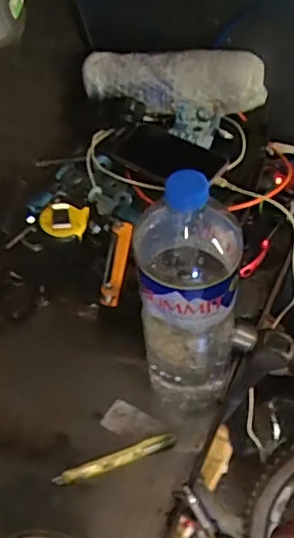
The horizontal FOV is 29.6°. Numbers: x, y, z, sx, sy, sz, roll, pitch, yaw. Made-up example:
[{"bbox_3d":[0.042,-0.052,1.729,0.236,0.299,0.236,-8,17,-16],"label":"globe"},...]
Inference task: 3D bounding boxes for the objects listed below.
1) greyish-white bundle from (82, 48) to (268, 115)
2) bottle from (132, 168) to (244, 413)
[{"bbox_3d":[0.037,-0.263,0.780,0.252,0.070,0.062,8,54,10],"label":"greyish-white bundle"},{"bbox_3d":[0.039,0.037,0.513,0.092,0.304,0.088,-1,53,3],"label":"bottle"}]

